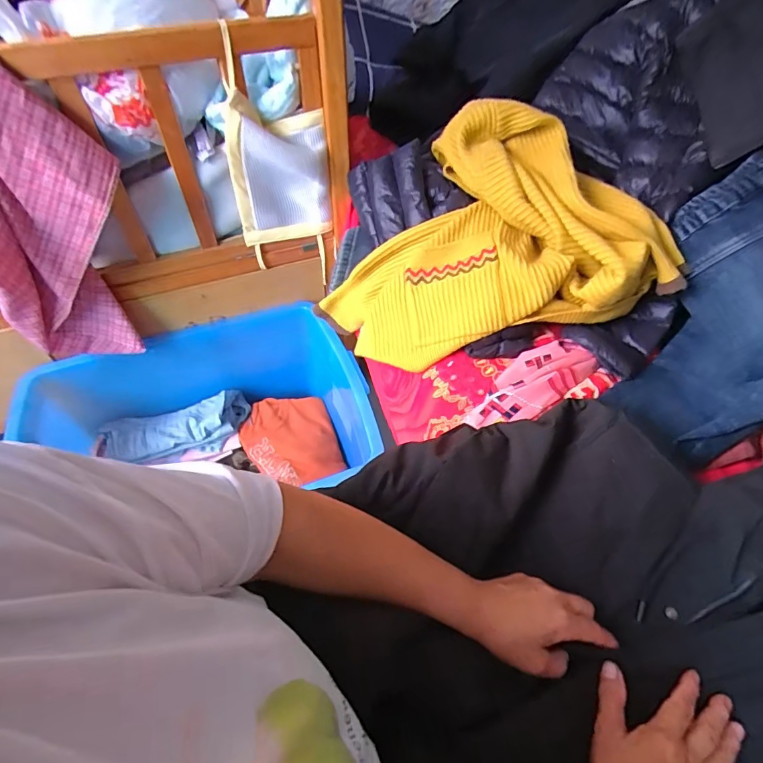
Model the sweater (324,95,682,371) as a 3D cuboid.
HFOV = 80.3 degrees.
[{"bbox_3d":[0.164,-0.217,0.712,0.508,0.258,0.303,-5,53,-5],"label":"sweater"}]

